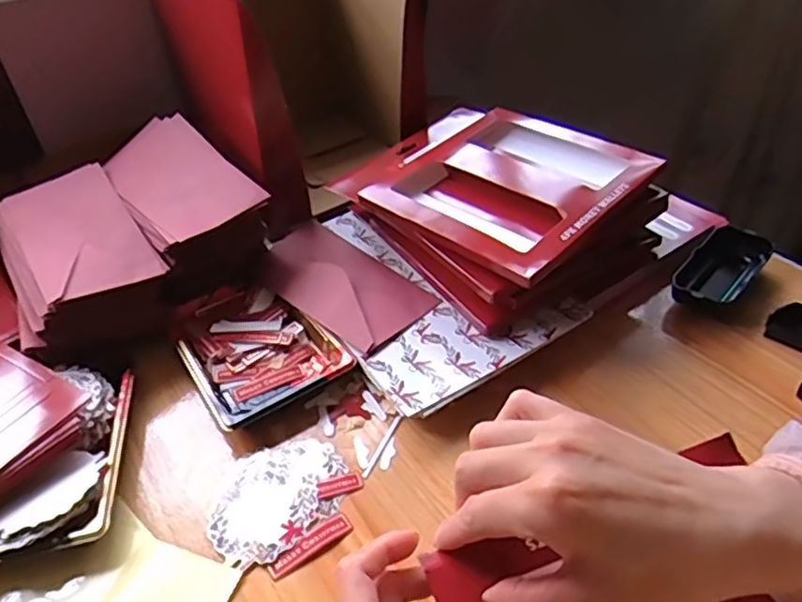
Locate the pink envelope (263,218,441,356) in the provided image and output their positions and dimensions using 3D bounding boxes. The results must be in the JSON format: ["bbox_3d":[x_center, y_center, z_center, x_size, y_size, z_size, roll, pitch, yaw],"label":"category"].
[{"bbox_3d":[-0.060,-0.023,0.574,0.090,0.016,0.184,-35,49,-30],"label":"pink envelope"}]

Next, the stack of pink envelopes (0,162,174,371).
[{"bbox_3d":[-0.288,-0.032,0.569,0.119,0.074,0.199,-28,46,-24],"label":"stack of pink envelopes"}]

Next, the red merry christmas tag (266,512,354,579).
[{"bbox_3d":[-0.058,0.156,0.408,0.058,0.004,0.015,-30,46,-25],"label":"red merry christmas tag"}]

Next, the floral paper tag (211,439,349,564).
[{"bbox_3d":[-0.085,0.132,0.440,0.075,0.004,0.097,31,52,34],"label":"floral paper tag"}]

